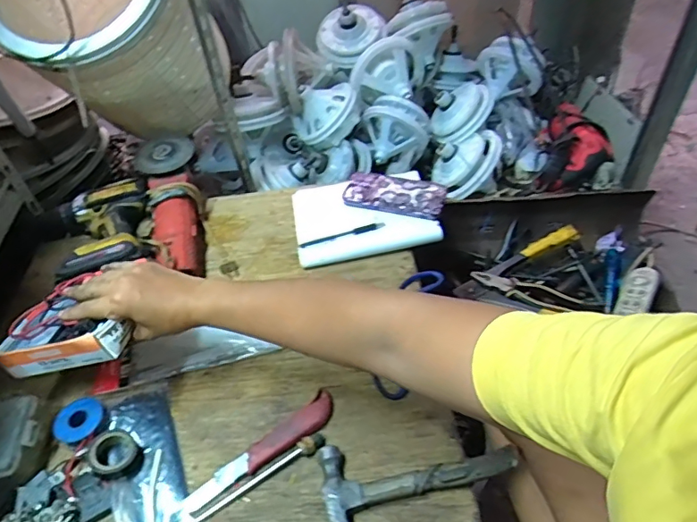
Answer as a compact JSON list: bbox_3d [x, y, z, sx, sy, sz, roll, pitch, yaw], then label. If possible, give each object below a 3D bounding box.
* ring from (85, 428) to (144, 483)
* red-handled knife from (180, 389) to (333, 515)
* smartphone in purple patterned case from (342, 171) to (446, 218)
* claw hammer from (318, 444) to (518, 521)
[{"bbox_3d":[-0.260,0.213,0.561,0.049,0.031,0.057,-36,54,-25],"label":"ring"},{"bbox_3d":[-0.096,0.212,0.565,0.193,0.017,0.035,-32,52,-22],"label":"red-handled knife"},{"bbox_3d":[0.077,-0.113,0.832,0.163,0.013,0.083,12,49,16],"label":"smartphone in purple patterned case"},{"bbox_3d":[0.075,0.234,0.520,0.201,0.028,0.098,-7,47,-1],"label":"claw hammer"}]

